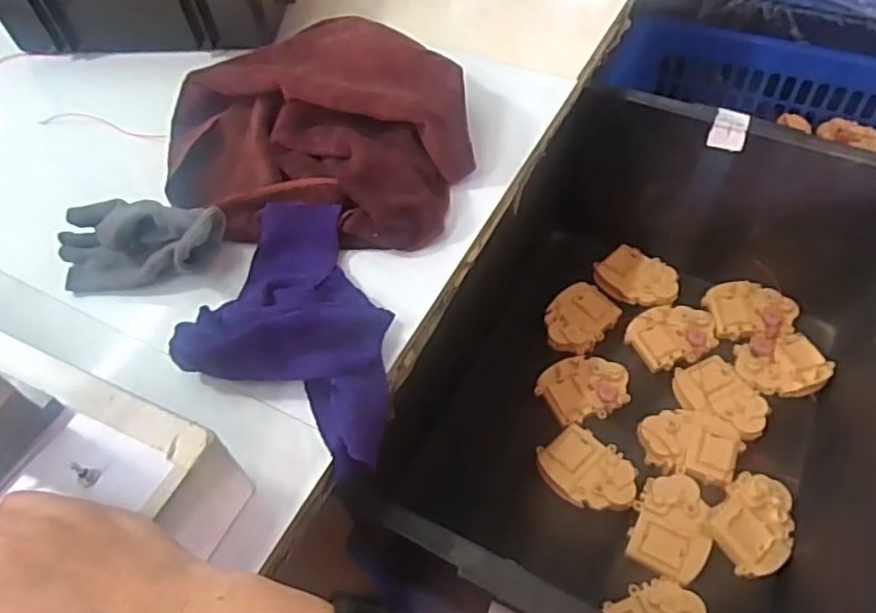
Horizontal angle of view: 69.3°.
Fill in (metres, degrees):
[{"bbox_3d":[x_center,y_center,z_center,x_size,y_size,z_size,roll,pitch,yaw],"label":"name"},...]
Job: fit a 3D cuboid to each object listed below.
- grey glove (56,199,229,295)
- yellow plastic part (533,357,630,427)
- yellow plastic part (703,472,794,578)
[{"bbox_3d":[-0.218,-0.047,0.452,0.122,0.043,0.054,-2,54,3],"label":"grey glove"},{"bbox_3d":[0.161,0.086,0.695,0.095,0.011,0.072,-25,56,-14],"label":"yellow plastic part"},{"bbox_3d":[0.300,0.201,0.595,0.069,0.020,0.099,36,64,26],"label":"yellow plastic part"}]

